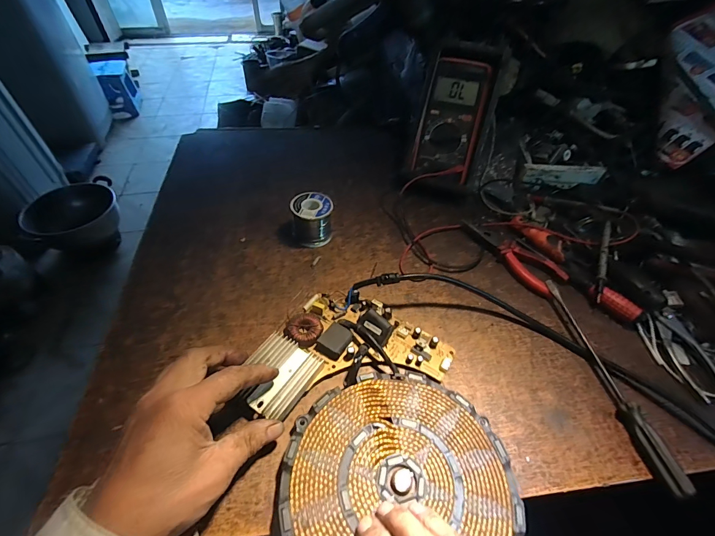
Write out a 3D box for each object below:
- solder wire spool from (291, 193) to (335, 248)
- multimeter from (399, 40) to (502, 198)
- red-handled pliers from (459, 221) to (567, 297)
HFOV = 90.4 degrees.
[{"bbox_3d":[-0.057,-0.061,0.454,0.049,0.050,0.047,-6,48,-8],"label":"solder wire spool"},{"bbox_3d":[0.144,-0.219,0.528,0.103,0.211,0.044,17,8,13],"label":"multimeter"},{"bbox_3d":[0.208,-0.022,0.471,0.055,0.017,0.142,-23,53,-22],"label":"red-handled pliers"}]

